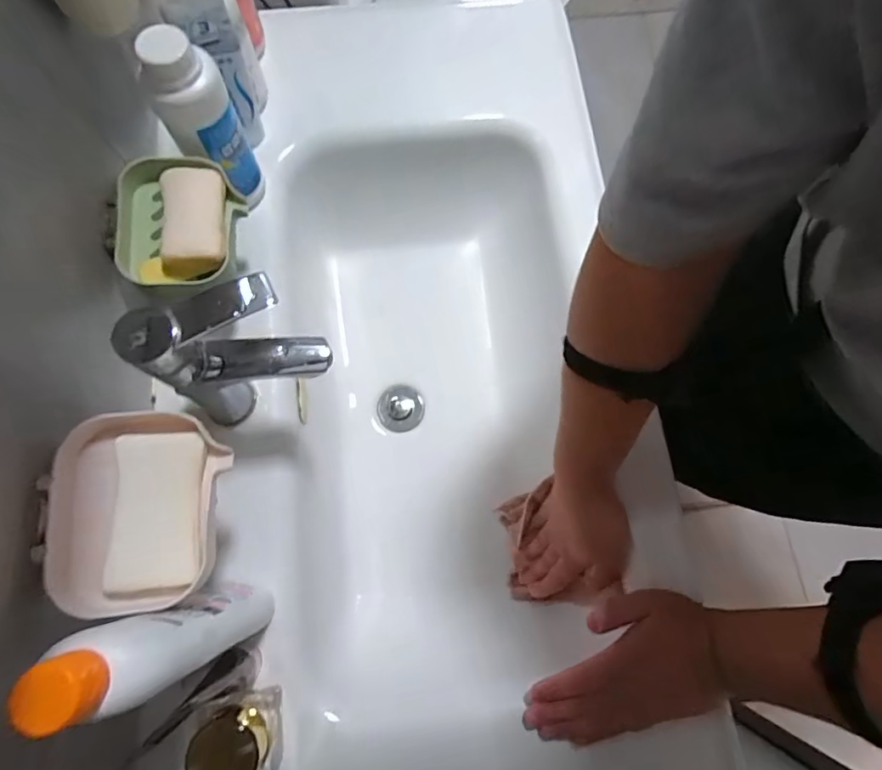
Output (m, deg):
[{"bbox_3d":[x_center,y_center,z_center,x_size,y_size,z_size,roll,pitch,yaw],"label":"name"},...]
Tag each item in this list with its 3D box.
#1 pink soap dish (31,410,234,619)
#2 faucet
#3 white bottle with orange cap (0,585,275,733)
[{"bbox_3d":[-0.209,0.085,0.345,0.101,0.038,0.130,-3,75,-2],"label":"pink soap dish"},{"bbox_3d":[-0.164,-0.019,0.422,0.135,0.196,0.044,-12,75,-4],"label":"faucet"},{"bbox_3d":[-0.166,0.160,0.324,0.052,0.224,0.042,-20,76,-6],"label":"white bottle with orange cap"}]

